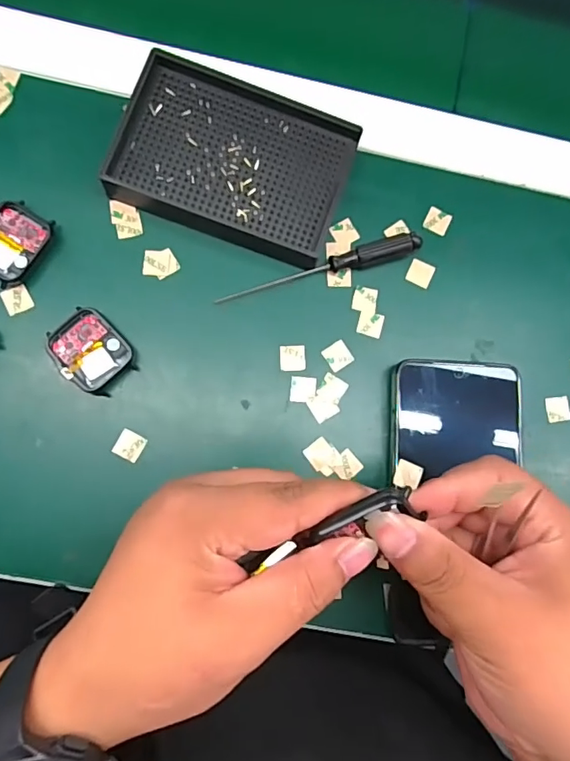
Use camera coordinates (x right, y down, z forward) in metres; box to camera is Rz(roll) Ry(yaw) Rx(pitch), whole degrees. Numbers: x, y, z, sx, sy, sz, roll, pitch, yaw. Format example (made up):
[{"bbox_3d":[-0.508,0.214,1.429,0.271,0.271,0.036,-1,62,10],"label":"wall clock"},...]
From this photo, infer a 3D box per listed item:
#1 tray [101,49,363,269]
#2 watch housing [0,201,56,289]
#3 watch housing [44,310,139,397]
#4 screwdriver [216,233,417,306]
[{"bbox_3d":[-0.030,-0.136,0.317,0.134,0.019,0.095,19,82,-4],"label":"tray"},{"bbox_3d":[-0.162,-0.082,0.302,0.035,0.012,0.046,32,81,-2],"label":"watch housing"},{"bbox_3d":[-0.113,-0.016,0.299,0.037,0.012,0.045,-43,89,-9],"label":"watch housing"},{"bbox_3d":[0.022,-0.069,0.316,0.129,0.014,0.013,-17,85,-8],"label":"screwdriver"}]

